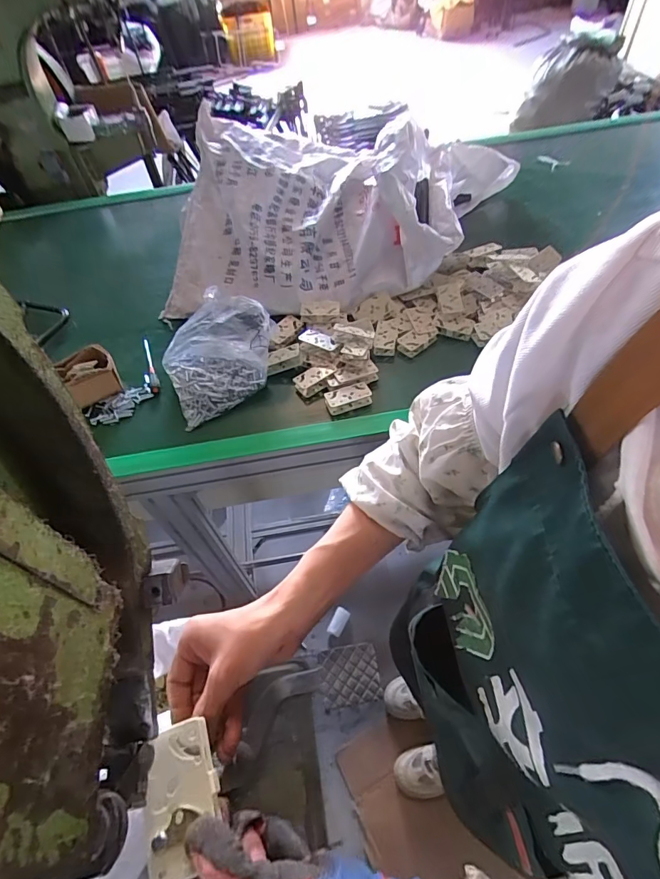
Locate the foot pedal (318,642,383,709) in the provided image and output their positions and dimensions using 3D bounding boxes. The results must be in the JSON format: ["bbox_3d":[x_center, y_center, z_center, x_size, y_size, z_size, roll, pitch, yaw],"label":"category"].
[{"bbox_3d":[0.052,0.608,1.131,0.149,0.042,0.137,-10,53,-2],"label":"foot pedal"}]

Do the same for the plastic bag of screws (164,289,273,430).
[{"bbox_3d":[-0.211,-0.168,0.816,0.205,0.106,0.207,-25,55,-13],"label":"plastic bag of screws"}]

